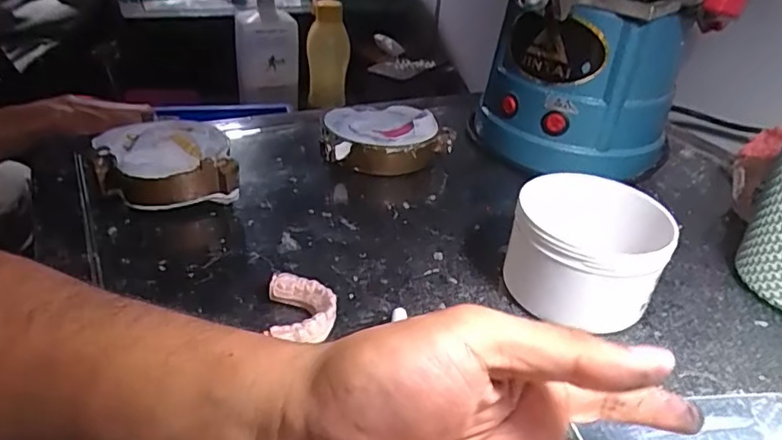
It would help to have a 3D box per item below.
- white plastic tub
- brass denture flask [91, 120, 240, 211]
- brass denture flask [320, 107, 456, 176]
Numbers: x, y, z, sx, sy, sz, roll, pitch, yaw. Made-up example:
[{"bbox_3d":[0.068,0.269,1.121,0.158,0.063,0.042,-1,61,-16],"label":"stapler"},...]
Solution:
[{"bbox_3d":[0.116,0.021,0.356,0.092,0.067,0.080,12,33,10],"label":"white plastic tub"},{"bbox_3d":[-0.175,-0.044,0.444,0.095,0.039,0.100,-9,35,-21],"label":"brass denture flask"},{"bbox_3d":[-0.013,-0.073,0.512,0.110,0.039,0.093,-19,40,-32],"label":"brass denture flask"}]

